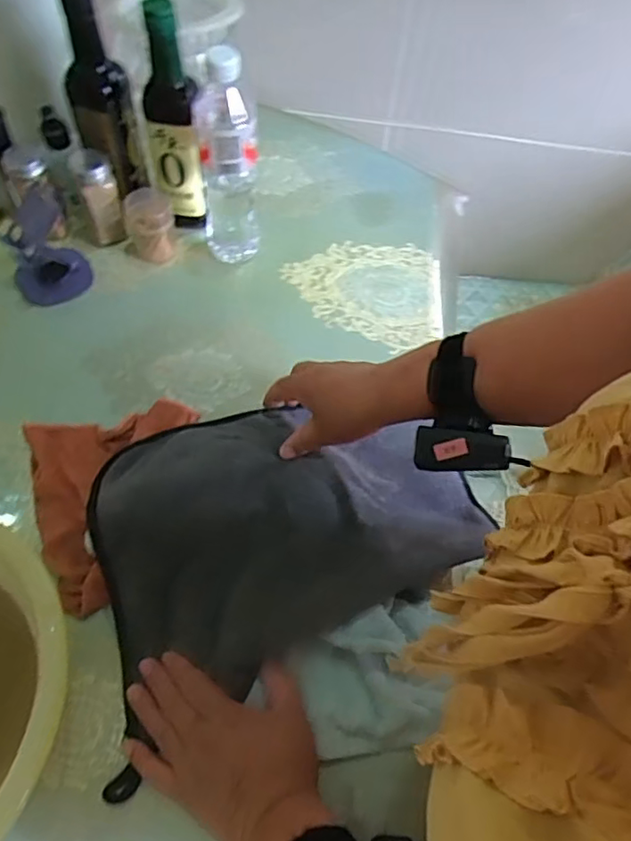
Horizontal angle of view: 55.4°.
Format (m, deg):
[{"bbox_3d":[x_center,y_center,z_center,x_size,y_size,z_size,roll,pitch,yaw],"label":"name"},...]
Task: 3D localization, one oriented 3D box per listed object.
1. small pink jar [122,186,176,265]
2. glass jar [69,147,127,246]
[{"bbox_3d":[-0.197,-0.233,0.728,0.055,0.067,0.059,-17,62,-13],"label":"small pink jar"},{"bbox_3d":[-0.259,-0.268,0.726,0.043,0.106,0.055,-13,61,-12],"label":"glass jar"}]

